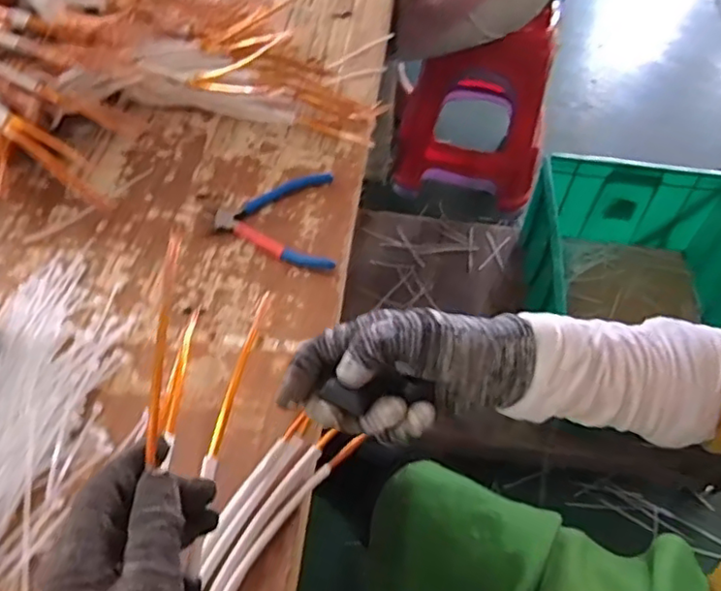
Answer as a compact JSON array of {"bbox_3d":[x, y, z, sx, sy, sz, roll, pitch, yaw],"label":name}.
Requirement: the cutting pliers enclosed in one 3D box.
[{"bbox_3d":[-0.089,-0.077,0.647,0.119,0.012,0.130,-1,52,-4],"label":"cutting pliers"}]

